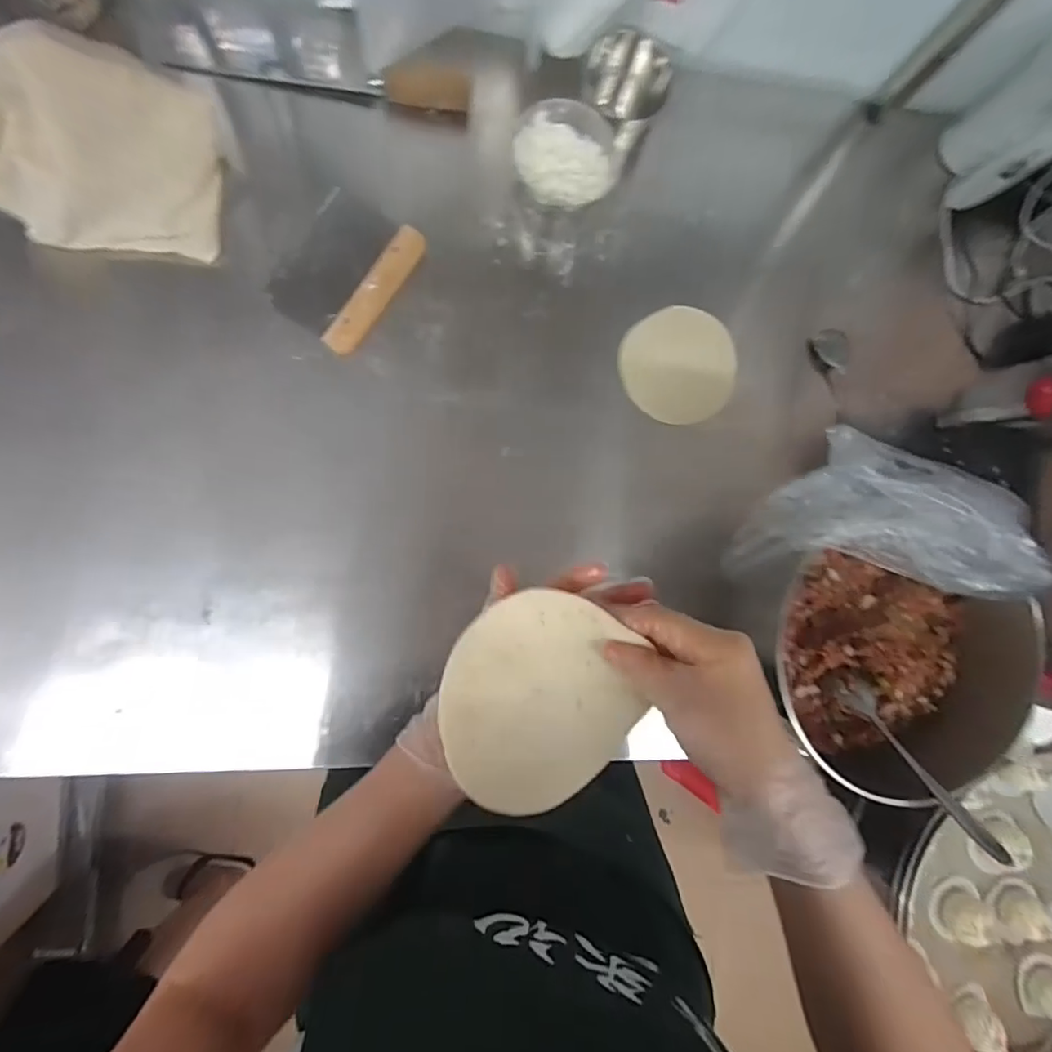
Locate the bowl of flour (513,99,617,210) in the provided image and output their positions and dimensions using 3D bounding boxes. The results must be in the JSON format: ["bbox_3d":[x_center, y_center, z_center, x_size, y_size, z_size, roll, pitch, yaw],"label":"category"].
[{"bbox_3d":[0.040,-0.389,0.570,0.110,0.046,0.100,15,86,-7],"label":"bowl of flour"}]

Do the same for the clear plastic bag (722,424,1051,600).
[{"bbox_3d":[0.310,-0.018,0.446,0.231,0.120,0.141,6,87,-8],"label":"clear plastic bag"}]

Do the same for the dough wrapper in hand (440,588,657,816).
[{"bbox_3d":[0.011,0.107,0.324,0.118,0.027,0.125,-12,90,-8],"label":"dough wrapper in hand"}]

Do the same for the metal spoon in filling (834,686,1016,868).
[{"bbox_3d":[0.331,0.201,0.448,0.028,0.154,0.020,-17,133,-8],"label":"metal spoon in filling"}]

